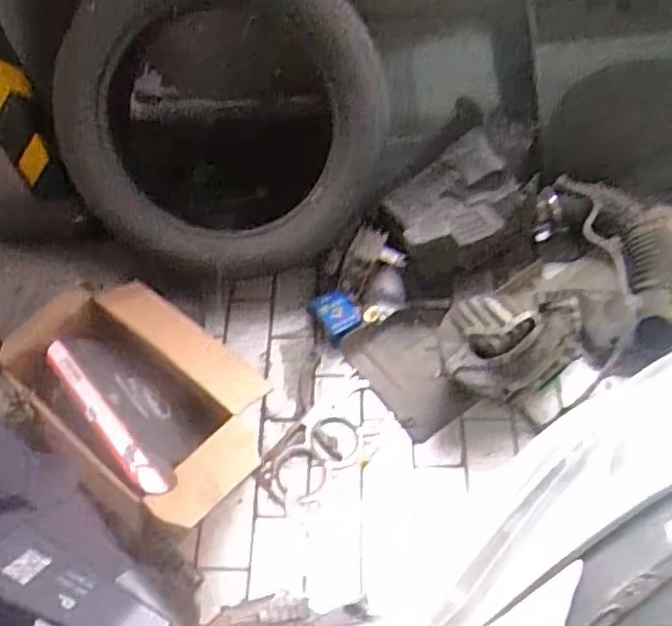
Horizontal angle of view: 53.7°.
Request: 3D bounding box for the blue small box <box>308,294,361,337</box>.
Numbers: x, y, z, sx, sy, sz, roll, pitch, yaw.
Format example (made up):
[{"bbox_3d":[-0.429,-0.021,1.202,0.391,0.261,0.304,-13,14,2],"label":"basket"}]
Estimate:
[{"bbox_3d":[0.003,0.001,1.488,0.094,0.034,0.110,-18,58,-7],"label":"blue small box"}]

